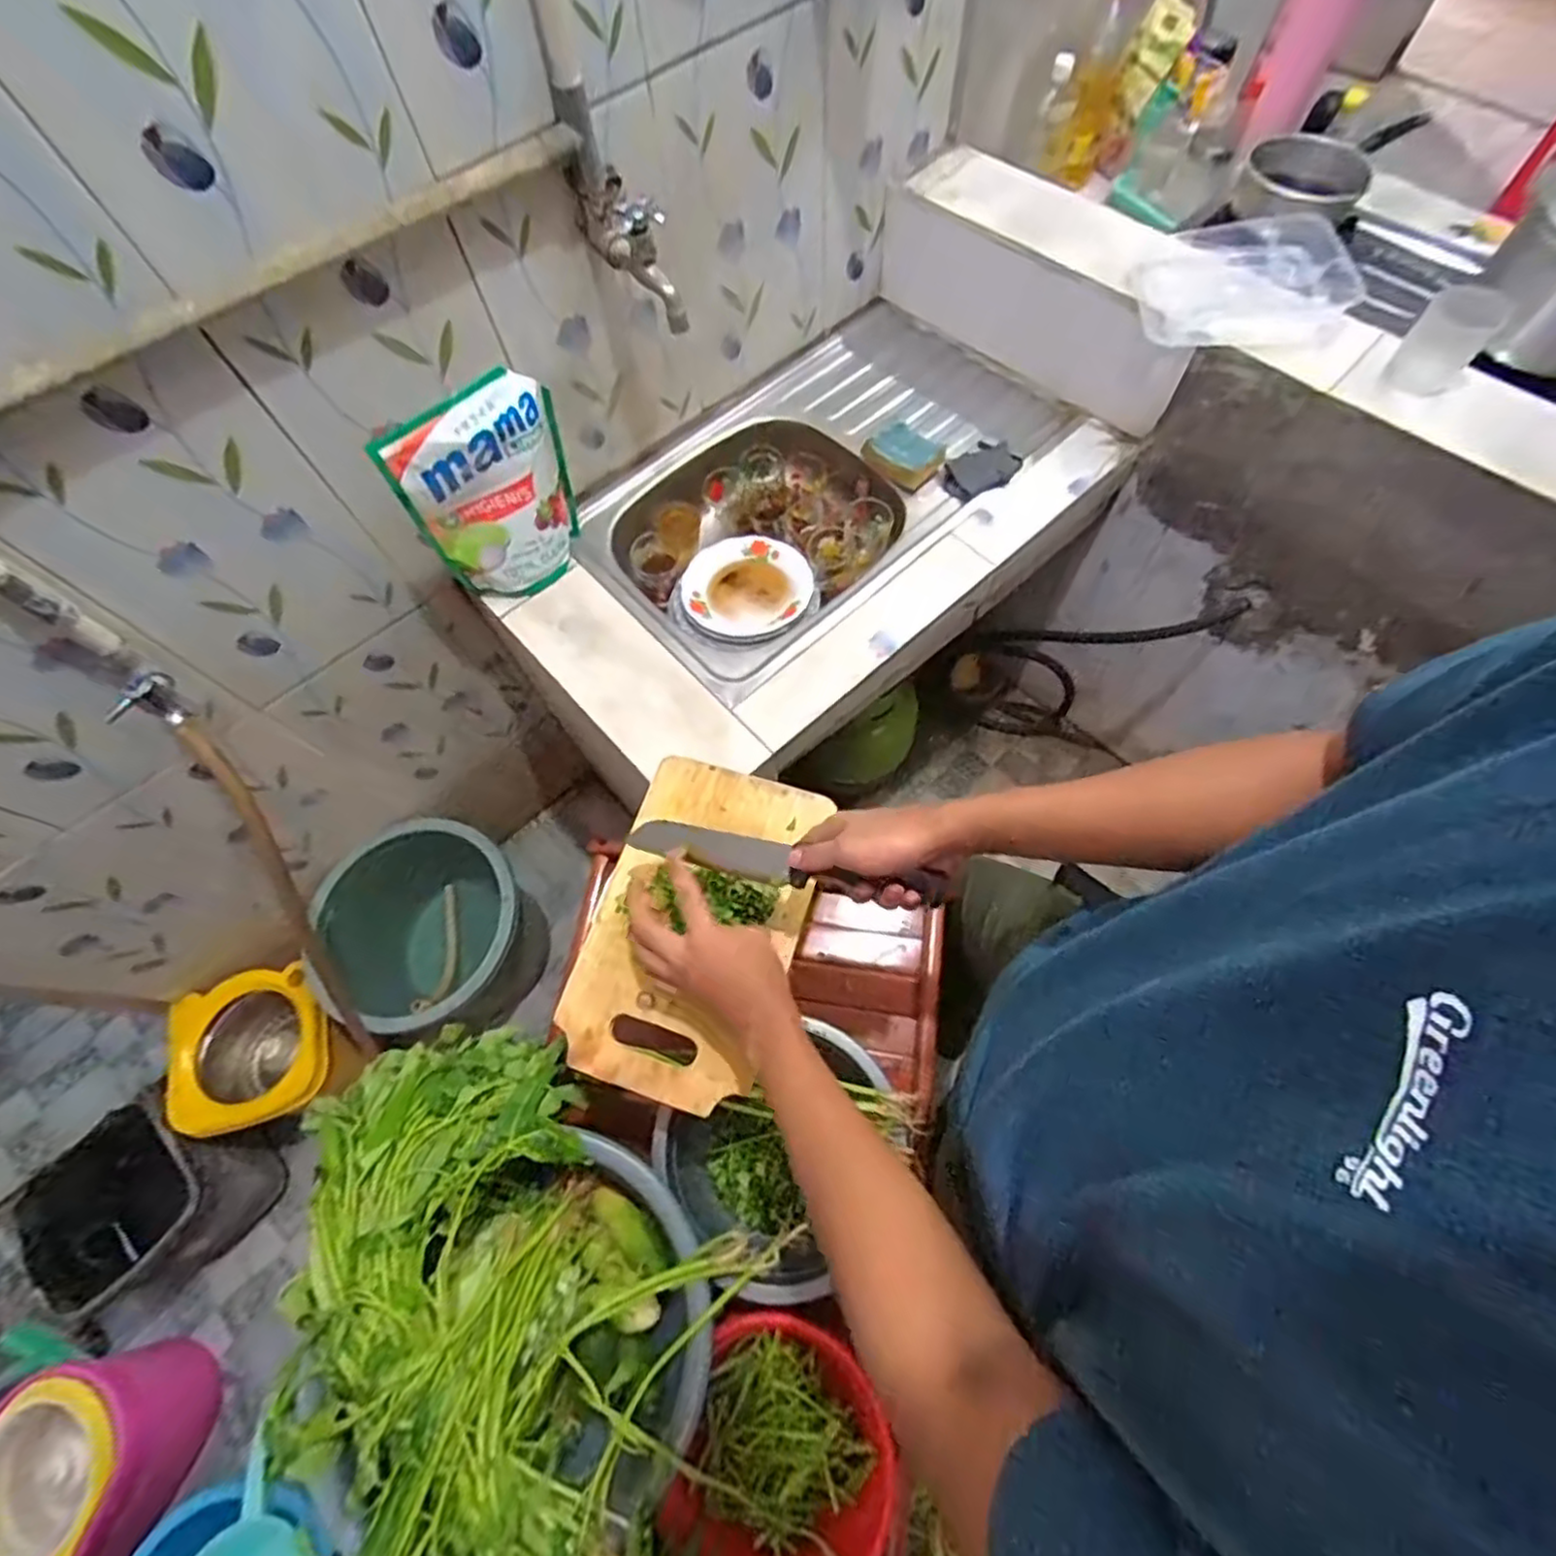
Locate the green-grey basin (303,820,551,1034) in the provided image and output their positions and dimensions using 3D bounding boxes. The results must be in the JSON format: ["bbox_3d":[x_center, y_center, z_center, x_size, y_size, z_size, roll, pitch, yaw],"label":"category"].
[{"bbox_3d":[-0.600,0.267,1.281,0.314,0.311,0.305,-1,67,2],"label":"green-grey basin"}]

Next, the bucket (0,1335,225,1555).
[{"bbox_3d":[-1.090,1.110,1.026,0.304,0.218,0.415,39,74,17],"label":"bucket"}]

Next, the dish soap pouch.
[{"bbox_3d":[-0.324,-0.331,0.829,0.192,0.242,0.051,-39,71,-13],"label":"dish soap pouch"}]

